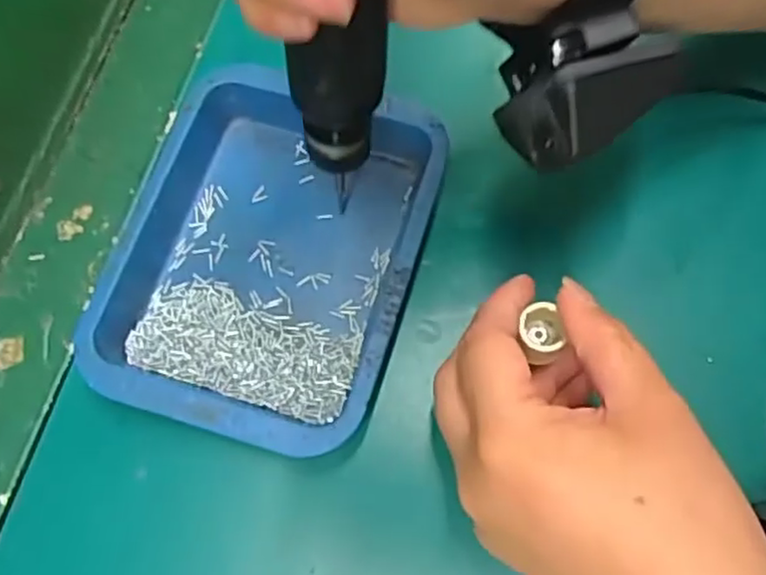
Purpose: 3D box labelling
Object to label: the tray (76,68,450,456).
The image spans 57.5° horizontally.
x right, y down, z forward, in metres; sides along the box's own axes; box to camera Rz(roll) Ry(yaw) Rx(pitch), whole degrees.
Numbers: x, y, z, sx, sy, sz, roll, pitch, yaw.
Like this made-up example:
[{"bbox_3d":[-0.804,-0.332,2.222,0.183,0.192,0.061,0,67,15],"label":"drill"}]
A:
[{"bbox_3d":[-0.052,-0.019,0.299,0.132,0.025,0.160,15,71,10],"label":"tray"}]

